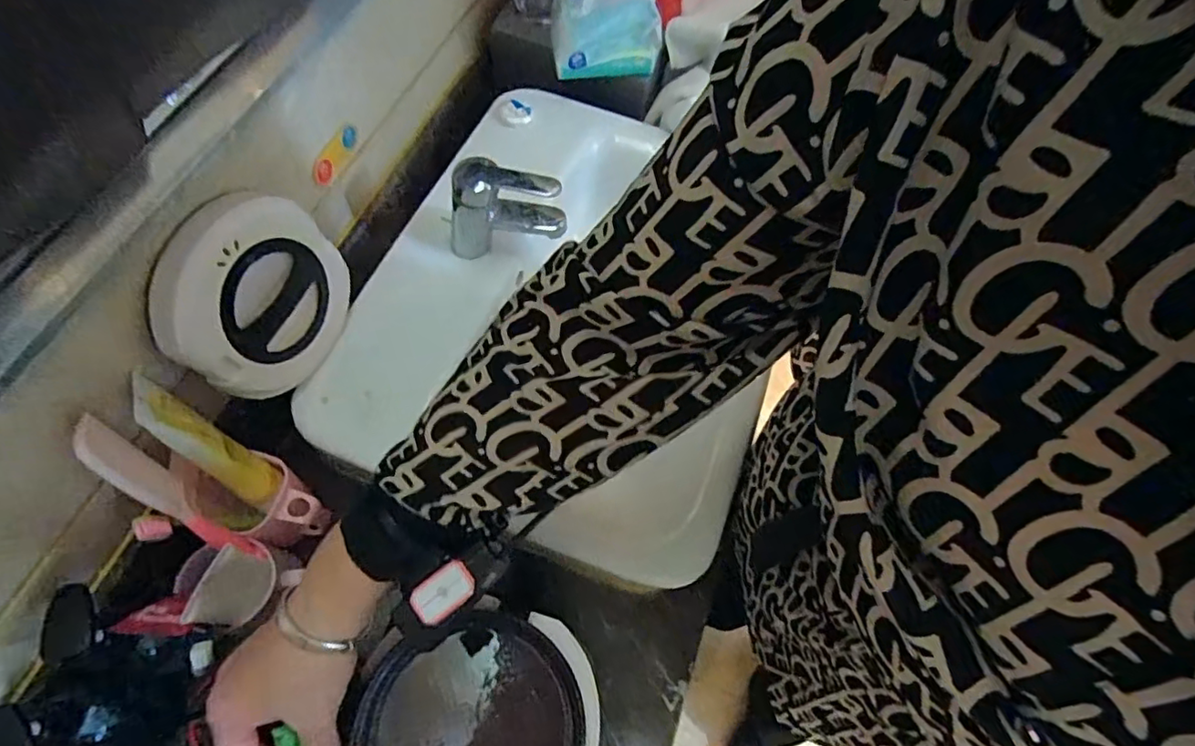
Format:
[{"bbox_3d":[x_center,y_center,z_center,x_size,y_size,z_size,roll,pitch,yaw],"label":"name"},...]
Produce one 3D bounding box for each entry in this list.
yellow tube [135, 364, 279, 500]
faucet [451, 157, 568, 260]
[{"bbox_3d":[-0.332,0.062,0.502,0.033,0.150,0.033,18,59,42],"label":"yellow tube"},{"bbox_3d":[-0.097,-0.169,0.613,0.125,0.104,0.045,6,63,0],"label":"faucet"}]

